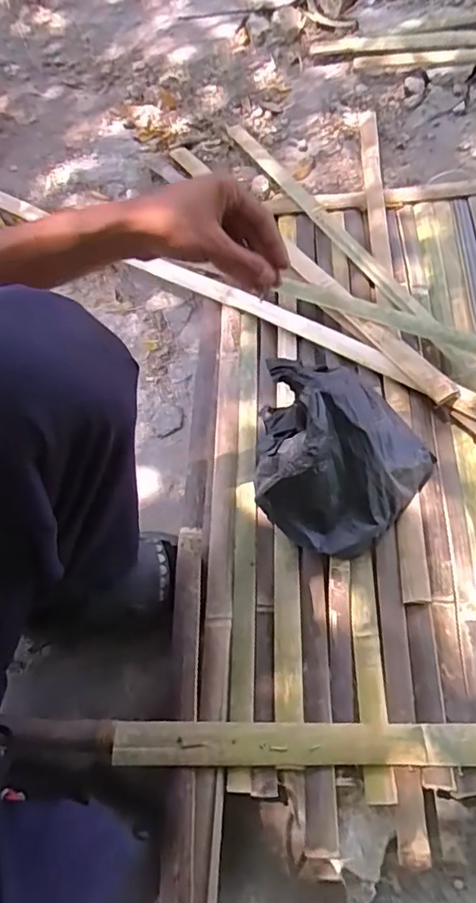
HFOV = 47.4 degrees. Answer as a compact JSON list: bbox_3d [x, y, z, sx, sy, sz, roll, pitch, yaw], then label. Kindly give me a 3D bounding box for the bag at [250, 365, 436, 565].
[{"bbox_3d":[0.122,0.006,0.623,0.201,0.131,0.206,9,67,6],"label":"bag"}]

